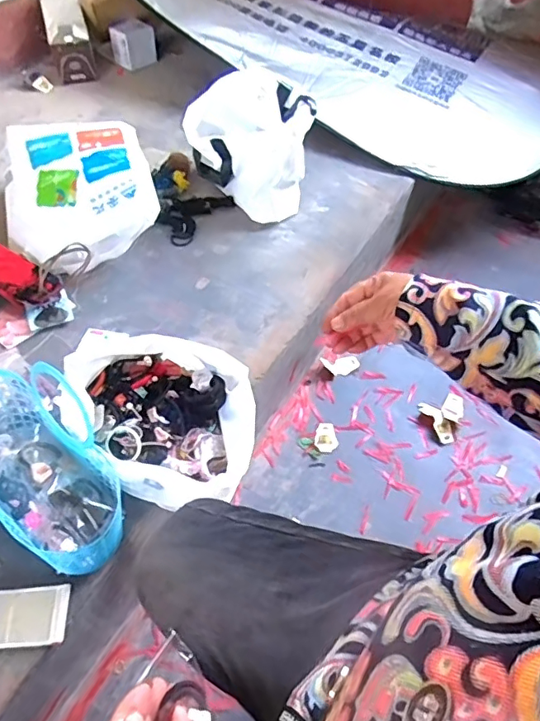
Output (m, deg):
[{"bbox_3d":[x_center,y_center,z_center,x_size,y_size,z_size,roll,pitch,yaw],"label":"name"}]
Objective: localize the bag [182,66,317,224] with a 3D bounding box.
[{"bbox_3d":[-0.025,-0.491,1.165,0.258,0.209,0.254,18,54,12],"label":"bag"}]

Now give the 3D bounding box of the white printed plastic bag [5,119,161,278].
[{"bbox_3d":[-0.389,-0.332,1.051,0.288,0.139,0.336,-14,54,-12],"label":"white printed plastic bag"}]

